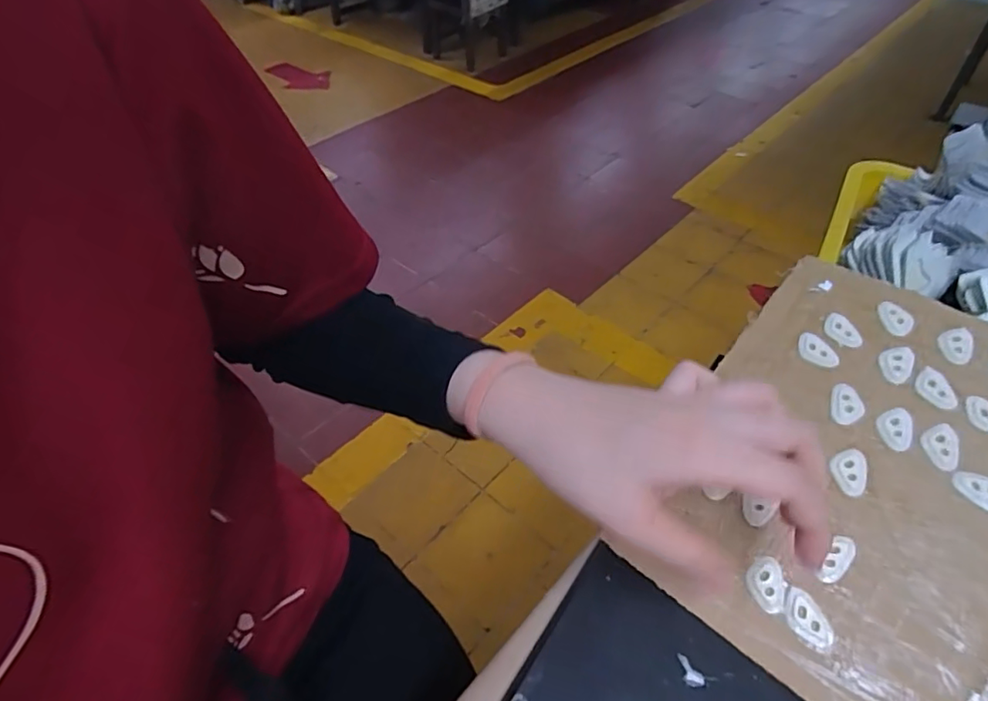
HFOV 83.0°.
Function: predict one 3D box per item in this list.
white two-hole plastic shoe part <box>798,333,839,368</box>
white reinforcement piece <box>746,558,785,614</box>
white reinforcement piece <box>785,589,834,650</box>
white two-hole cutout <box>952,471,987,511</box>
[{"bbox_3d":[0.198,0.001,0.342,0.014,0.004,0.025,-45,66,-7],"label":"white two-hole plastic shoe part"},{"bbox_3d":[0.134,0.116,0.276,0.017,0.008,0.024,11,48,13],"label":"white reinforcement piece"},{"bbox_3d":[0.149,0.128,0.266,0.016,0.004,0.026,-36,58,1],"label":"white reinforcement piece"},{"bbox_3d":[0.246,0.071,0.281,0.026,0.004,0.016,33,80,27],"label":"white two-hole cutout"}]

